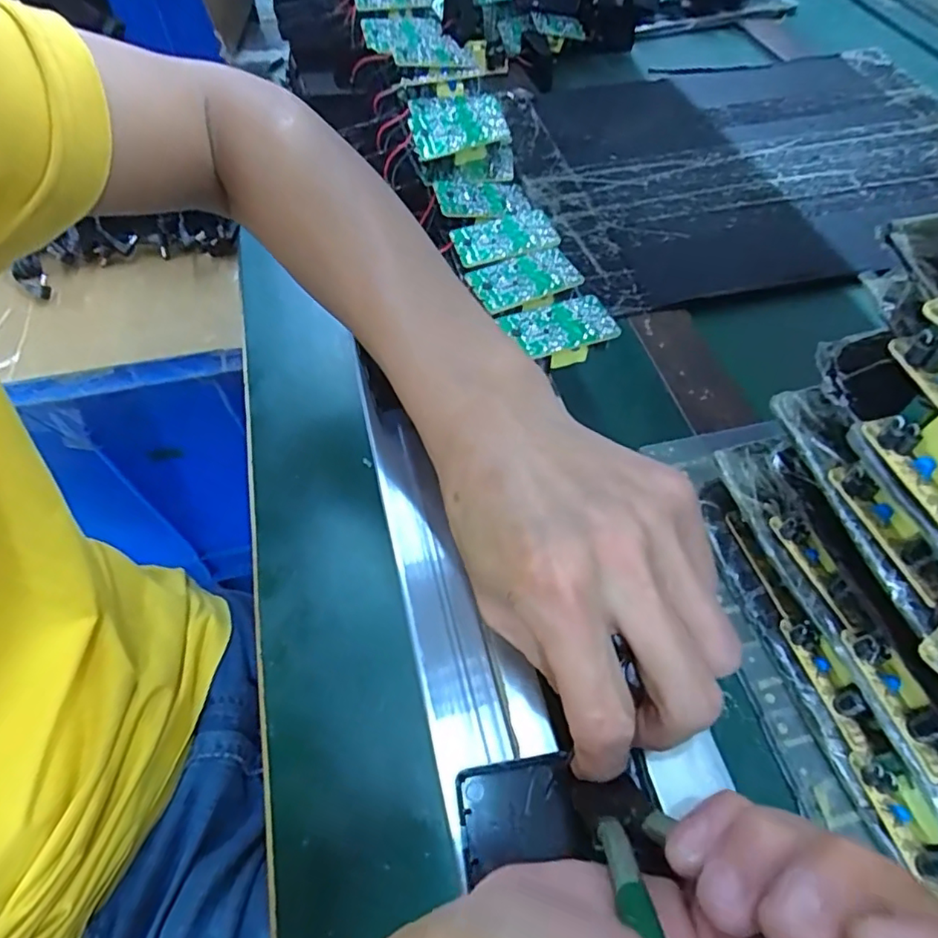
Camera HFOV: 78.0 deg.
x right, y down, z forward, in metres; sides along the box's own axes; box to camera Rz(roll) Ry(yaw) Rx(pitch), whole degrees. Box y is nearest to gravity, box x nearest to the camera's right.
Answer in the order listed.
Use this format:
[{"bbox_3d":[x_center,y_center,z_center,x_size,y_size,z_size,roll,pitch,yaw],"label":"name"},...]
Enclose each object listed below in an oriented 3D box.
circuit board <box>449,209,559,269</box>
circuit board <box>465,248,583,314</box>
[{"bbox_3d":[0.022,-0.149,0.368,0.064,0.004,0.041,-14,57,-9],"label":"circuit board"},{"bbox_3d":[0.033,-0.114,0.346,0.062,0.004,0.034,-18,58,-12],"label":"circuit board"}]

